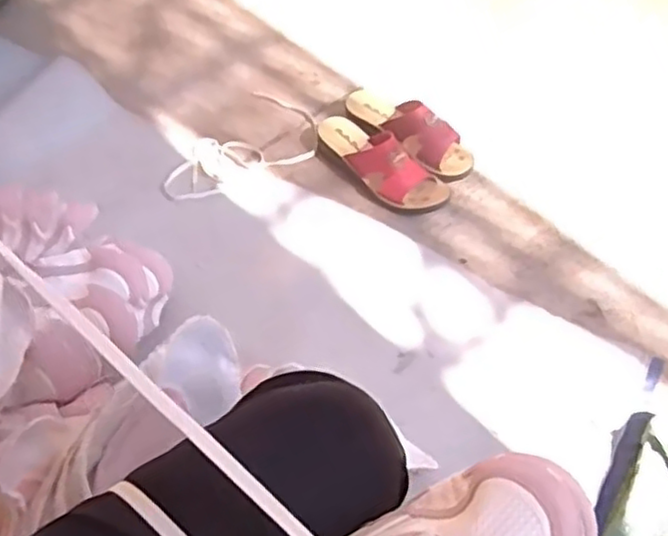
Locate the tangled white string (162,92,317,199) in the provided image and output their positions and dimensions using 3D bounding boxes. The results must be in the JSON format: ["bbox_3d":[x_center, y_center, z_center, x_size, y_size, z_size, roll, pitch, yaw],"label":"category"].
[{"bbox_3d":[-0.127,-0.179,1.078,0.146,0.015,0.270,28,58,16],"label":"tangled white string"}]

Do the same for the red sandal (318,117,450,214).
[{"bbox_3d":[0.066,-0.162,1.031,0.227,0.077,0.082,36,61,20],"label":"red sandal"}]

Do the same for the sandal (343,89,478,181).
[{"bbox_3d":[0.116,-0.220,1.079,0.072,0.074,0.228,-38,65,-25],"label":"sandal"}]

